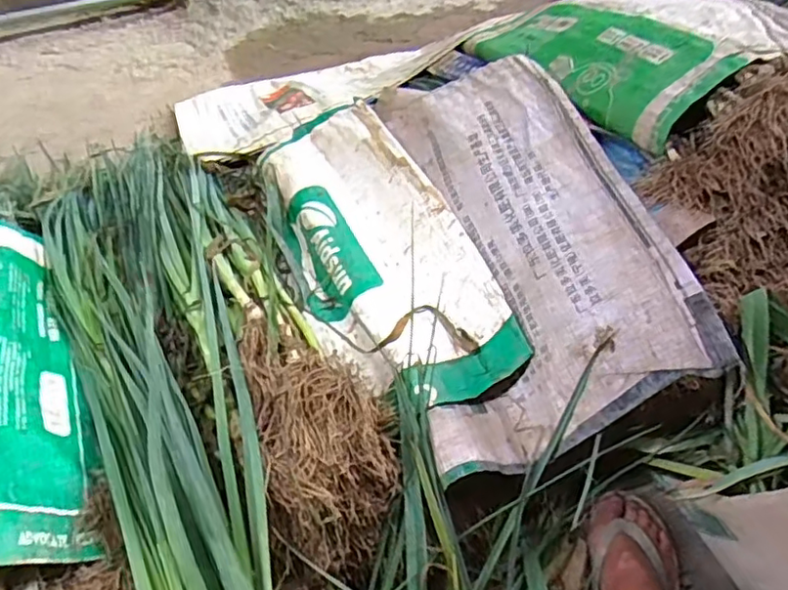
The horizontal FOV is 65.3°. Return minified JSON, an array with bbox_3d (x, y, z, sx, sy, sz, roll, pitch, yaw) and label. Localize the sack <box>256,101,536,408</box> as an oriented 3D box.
[{"bbox_3d":[-0.041,-0.083,0.836,0.206,0.088,0.557,-17,50,-15],"label":"sack"}]

